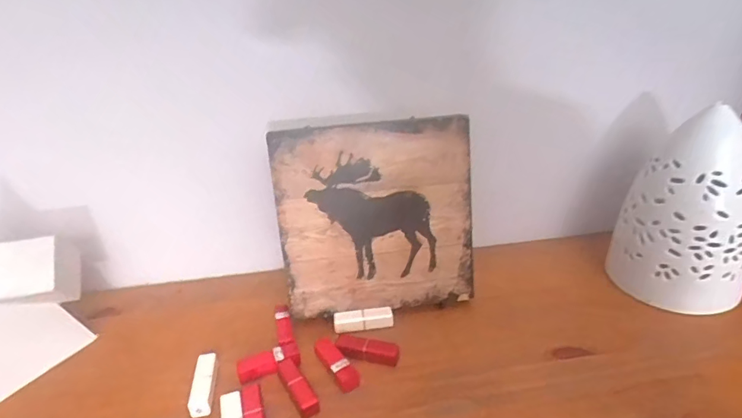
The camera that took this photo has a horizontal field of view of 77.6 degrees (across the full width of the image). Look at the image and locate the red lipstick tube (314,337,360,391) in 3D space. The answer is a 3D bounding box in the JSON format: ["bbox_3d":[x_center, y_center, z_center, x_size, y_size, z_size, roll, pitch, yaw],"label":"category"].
[{"bbox_3d":[-0.043,0.185,0.556,0.024,0.020,0.080,-21,33,-31],"label":"red lipstick tube"}]

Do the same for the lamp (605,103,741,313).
[{"bbox_3d":[0.441,0.003,0.631,0.140,0.237,0.153,-24,35,-35],"label":"lamp"}]

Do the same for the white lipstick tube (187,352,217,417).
[{"bbox_3d":[-0.194,0.205,0.536,0.025,0.021,0.081,-6,28,-6],"label":"white lipstick tube"}]

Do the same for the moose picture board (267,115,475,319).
[{"bbox_3d":[0.009,0.012,0.606,0.251,0.260,0.016,-7,15,-5],"label":"moose picture board"}]

